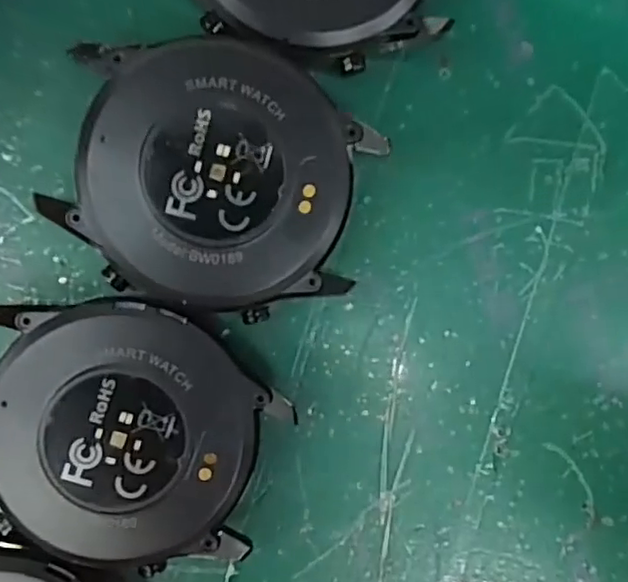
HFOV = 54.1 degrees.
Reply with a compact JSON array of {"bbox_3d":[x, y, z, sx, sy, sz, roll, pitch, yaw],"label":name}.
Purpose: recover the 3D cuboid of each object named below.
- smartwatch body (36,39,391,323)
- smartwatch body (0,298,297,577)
[{"bbox_3d":[-0.016,-0.019,0.105,0.047,0.012,0.042,15,92,-7],"label":"smartwatch body"},{"bbox_3d":[-0.032,0.024,0.105,0.049,0.013,0.042,19,91,-7],"label":"smartwatch body"}]

